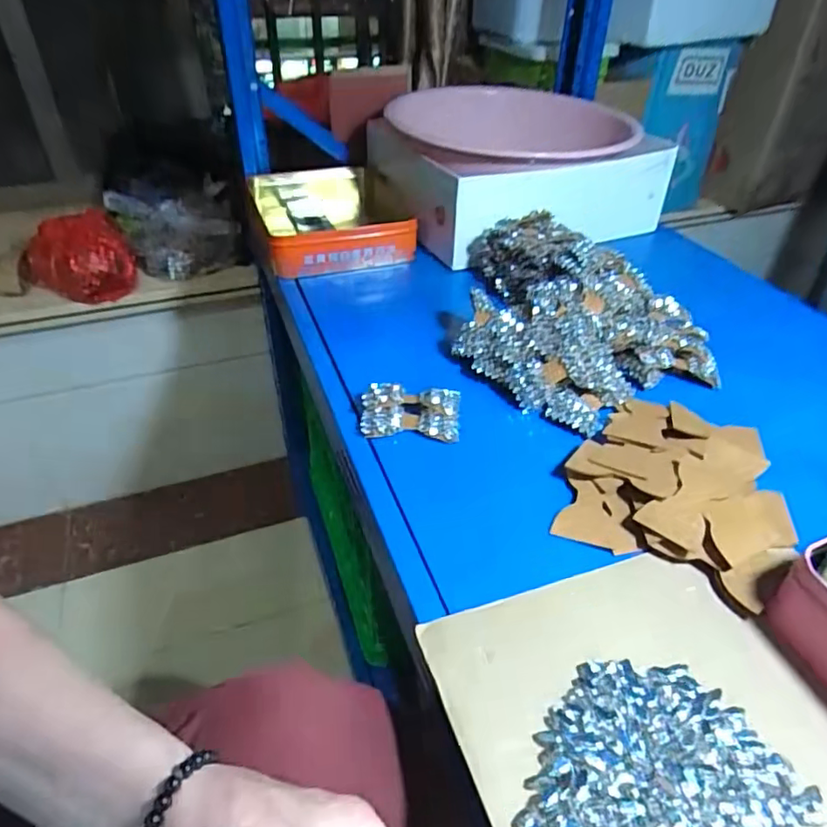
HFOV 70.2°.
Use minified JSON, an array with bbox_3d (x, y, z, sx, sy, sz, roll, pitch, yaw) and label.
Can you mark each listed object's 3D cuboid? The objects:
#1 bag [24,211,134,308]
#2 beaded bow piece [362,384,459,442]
[{"bbox_3d":[-0.581,-0.272,1.021,0.166,0.110,0.150,-22,46,-26],"label":"bag"},{"bbox_3d":[-0.003,-0.001,0.535,0.087,0.023,0.055,4,40,1],"label":"beaded bow piece"}]

